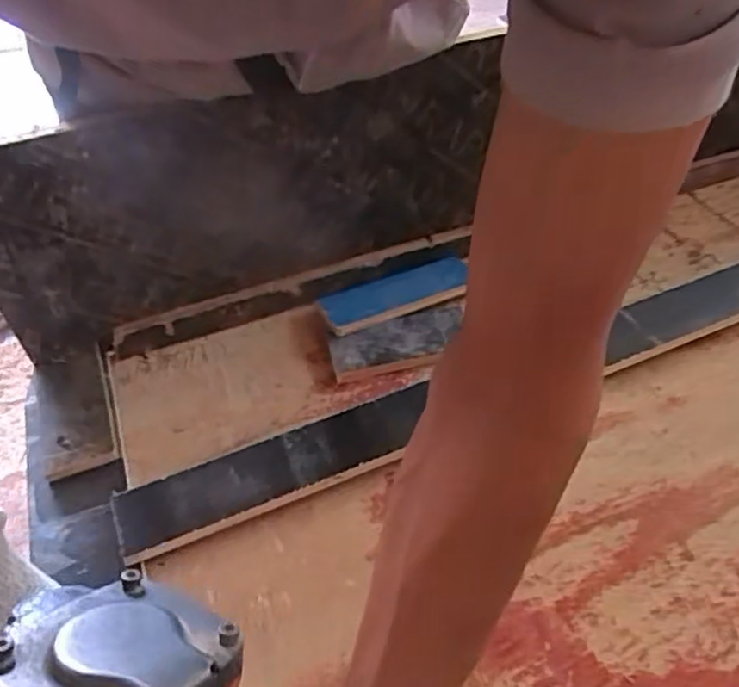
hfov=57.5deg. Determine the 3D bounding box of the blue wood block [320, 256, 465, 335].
[{"bbox_3d":[0.028,-0.055,0.739,0.161,0.020,0.066,-18,45,-14],"label":"blue wood block"}]

